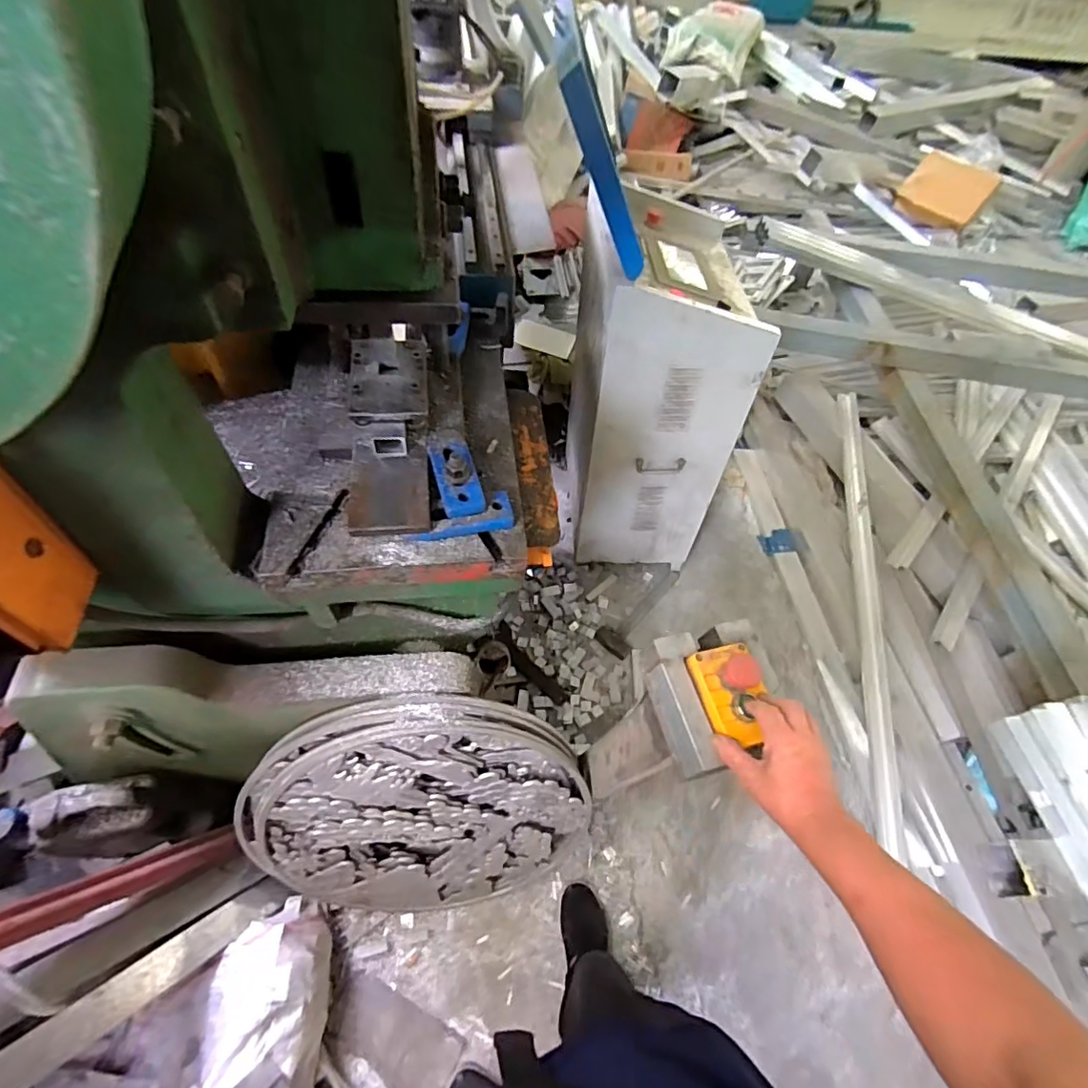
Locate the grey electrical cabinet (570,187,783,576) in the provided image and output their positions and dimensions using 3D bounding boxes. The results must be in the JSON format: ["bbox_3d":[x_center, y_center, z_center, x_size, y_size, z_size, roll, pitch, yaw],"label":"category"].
[{"bbox_3d":[0.244,-0.375,1.423,0.326,0.794,0.473,-4,56,-7],"label":"grey electrical cabinet"}]

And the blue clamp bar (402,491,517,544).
[{"bbox_3d":[-0.108,-0.033,0.716,0.135,0.019,0.055,-9,56,-10],"label":"blue clamp bar"}]

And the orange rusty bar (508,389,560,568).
[{"bbox_3d":[-0.022,-0.122,0.962,0.068,0.084,0.332,-4,56,-7],"label":"orange rusty bar"}]

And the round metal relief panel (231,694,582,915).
[{"bbox_3d":[-0.216,0.502,1.041,0.580,0.616,0.080,-37,31,11],"label":"round metal relief panel"}]

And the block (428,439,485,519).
[{"bbox_3d":[-0.116,-0.099,0.722,0.055,0.044,0.125,-12,57,-12],"label":"block"}]

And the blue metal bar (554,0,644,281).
[{"bbox_3d":[0.086,-0.576,0.834,0.047,0.366,0.025,-11,52,21],"label":"blue metal bar"}]

